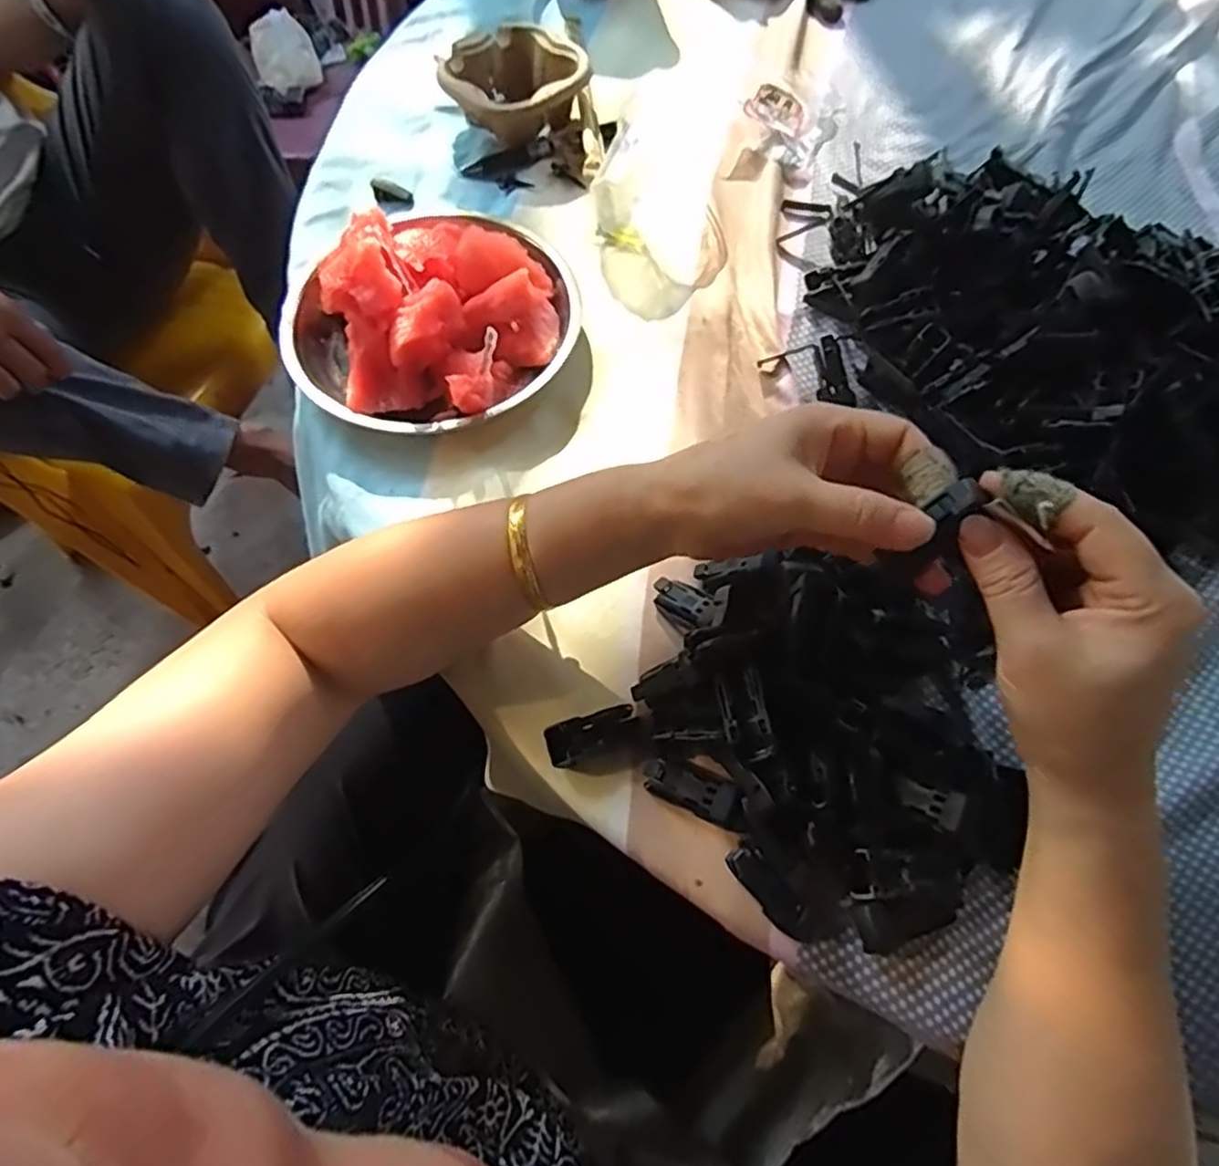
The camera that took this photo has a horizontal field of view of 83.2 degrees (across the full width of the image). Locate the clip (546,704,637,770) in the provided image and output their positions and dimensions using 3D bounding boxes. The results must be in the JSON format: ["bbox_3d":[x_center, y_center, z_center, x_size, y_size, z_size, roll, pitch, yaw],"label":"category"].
[{"bbox_3d":[-0.008,0.076,0.346,0.046,0.014,0.019,-18,66,-8],"label":"clip"}]

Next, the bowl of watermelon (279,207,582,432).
[{"bbox_3d":[-0.109,-0.172,0.423,0.181,0.068,0.155,-29,68,-12],"label":"bowl of watermelon"}]

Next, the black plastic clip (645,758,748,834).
[{"bbox_3d":[0.042,0.101,0.329,0.052,0.012,0.019,21,67,10],"label":"black plastic clip"}]

